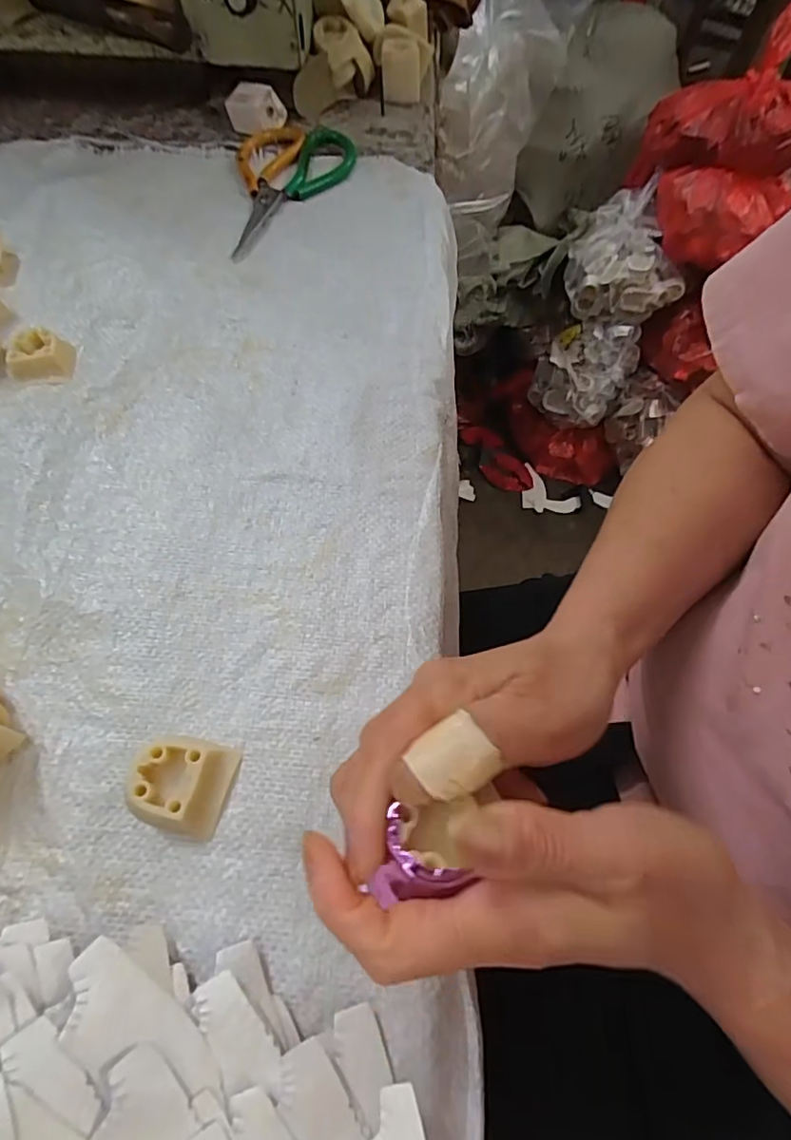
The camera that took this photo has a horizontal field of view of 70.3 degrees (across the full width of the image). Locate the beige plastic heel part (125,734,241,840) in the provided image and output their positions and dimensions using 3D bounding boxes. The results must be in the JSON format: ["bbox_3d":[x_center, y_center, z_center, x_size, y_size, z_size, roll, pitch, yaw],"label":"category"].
[{"bbox_3d":[-0.095,0.094,0.250,0.039,0.017,0.040,12,62,6],"label":"beige plastic heel part"}]

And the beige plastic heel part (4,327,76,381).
[{"bbox_3d":[-0.235,-0.142,0.371,0.040,0.015,0.034,-3,61,-2],"label":"beige plastic heel part"}]

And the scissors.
[{"bbox_3d":[-0.090,-0.328,0.479,0.098,0.011,0.188,2,61,1],"label":"scissors"}]

